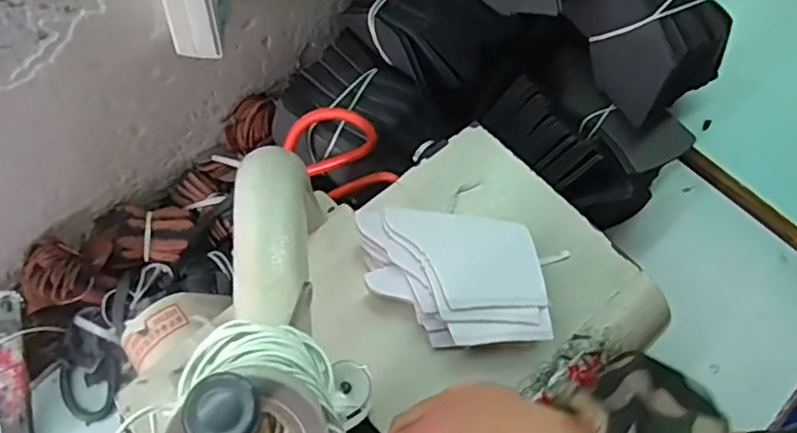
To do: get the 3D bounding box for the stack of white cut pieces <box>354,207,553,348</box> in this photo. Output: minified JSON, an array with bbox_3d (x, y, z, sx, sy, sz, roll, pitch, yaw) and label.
[{"bbox_3d":[0.037,0.044,0.429,0.119,0.035,0.094,-3,64,-3],"label":"stack of white cut pieces"}]

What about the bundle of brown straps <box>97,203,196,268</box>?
[{"bbox_3d":[-0.234,0.017,0.565,0.087,0.033,0.053,-8,64,-5],"label":"bundle of brown straps"}]

